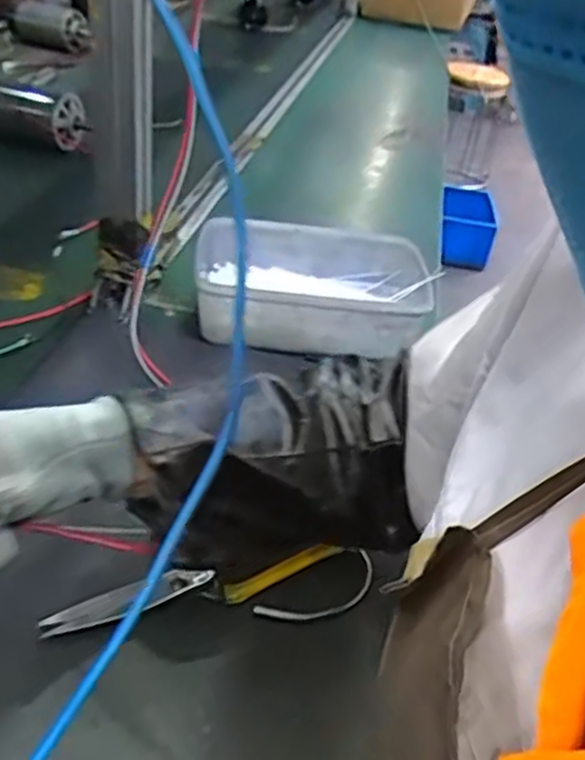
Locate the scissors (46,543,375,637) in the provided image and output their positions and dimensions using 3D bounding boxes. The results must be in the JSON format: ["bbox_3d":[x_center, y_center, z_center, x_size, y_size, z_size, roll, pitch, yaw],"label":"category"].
[{"bbox_3d":[-0.045,0.134,0.444,0.200,0.019,0.047,-7,38,-19],"label":"scissors"}]

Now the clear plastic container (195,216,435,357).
[{"bbox_3d":[0.024,-0.093,0.723,0.232,0.067,0.162,1,36,-9],"label":"clear plastic container"}]

